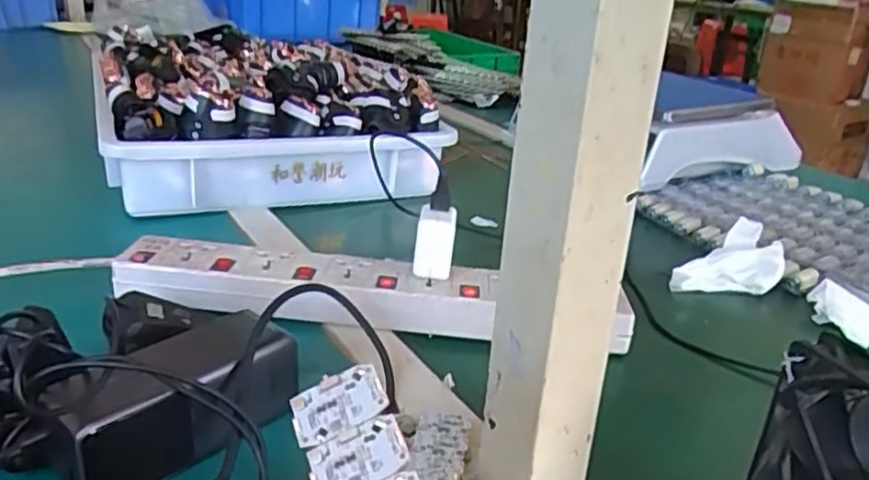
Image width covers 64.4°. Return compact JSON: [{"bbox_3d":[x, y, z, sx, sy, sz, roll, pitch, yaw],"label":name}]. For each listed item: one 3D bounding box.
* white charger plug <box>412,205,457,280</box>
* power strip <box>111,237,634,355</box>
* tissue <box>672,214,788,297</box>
[{"bbox_3d":[0.000,0.003,0.522,0.029,0.052,0.025,4,24,1],"label":"white charger plug"},{"bbox_3d":[-0.047,0.038,0.522,0.378,0.037,0.065,4,24,2],"label":"power strip"},{"bbox_3d":[0.269,0.021,0.619,0.122,0.039,0.064,-15,30,-36],"label":"tissue"}]

